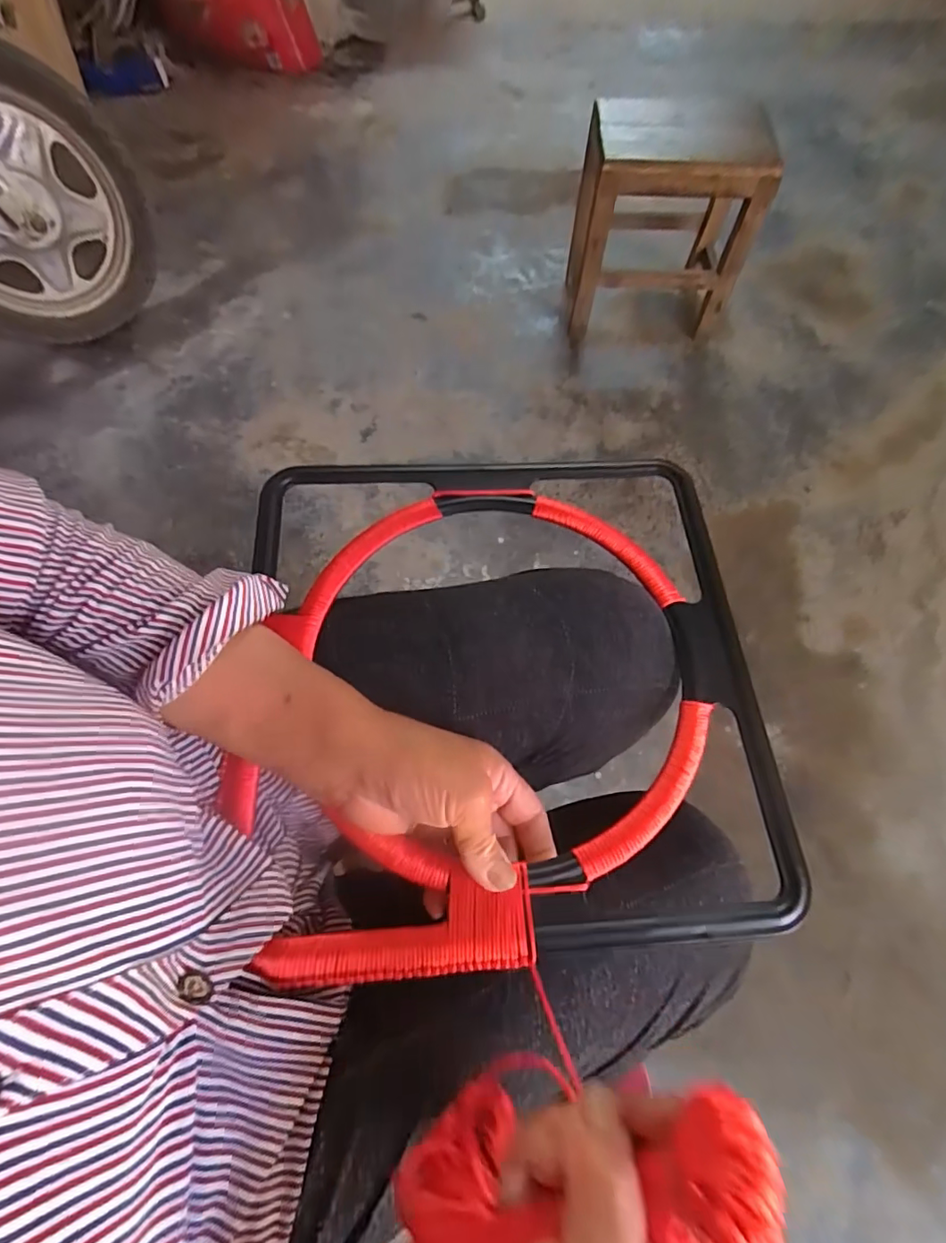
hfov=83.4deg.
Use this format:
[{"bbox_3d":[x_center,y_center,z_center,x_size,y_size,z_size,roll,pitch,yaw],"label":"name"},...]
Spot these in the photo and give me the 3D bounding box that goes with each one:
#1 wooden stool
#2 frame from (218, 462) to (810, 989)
[{"bbox_3d":[0.327,-0.685,0.942,0.279,0.306,0.209,1,65,1],"label":"wooden stool"},{"bbox_3d":[0.015,0.028,0.342,0.326,0.022,0.327,-6,65,-2],"label":"frame"}]

